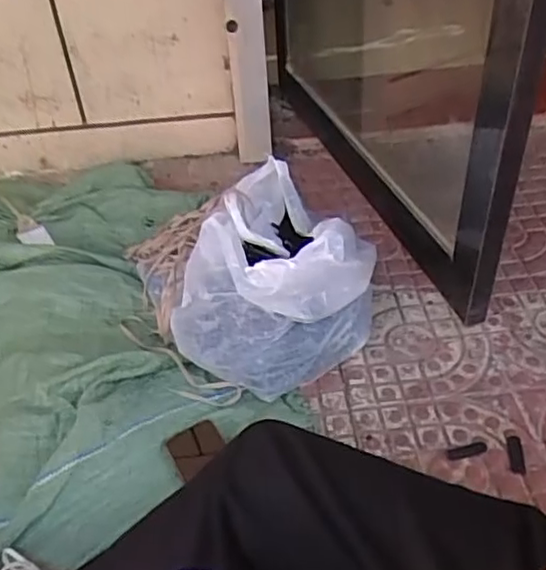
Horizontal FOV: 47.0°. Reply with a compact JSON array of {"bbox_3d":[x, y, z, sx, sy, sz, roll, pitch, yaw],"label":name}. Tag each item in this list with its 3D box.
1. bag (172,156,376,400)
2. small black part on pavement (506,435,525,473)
[{"bbox_3d":[0.022,-0.041,1.022,0.275,0.209,0.411,15,44,21],"label":"bag"},{"bbox_3d":[0.336,0.234,0.870,0.021,0.009,0.058,2,42,10],"label":"small black part on pavement"}]

